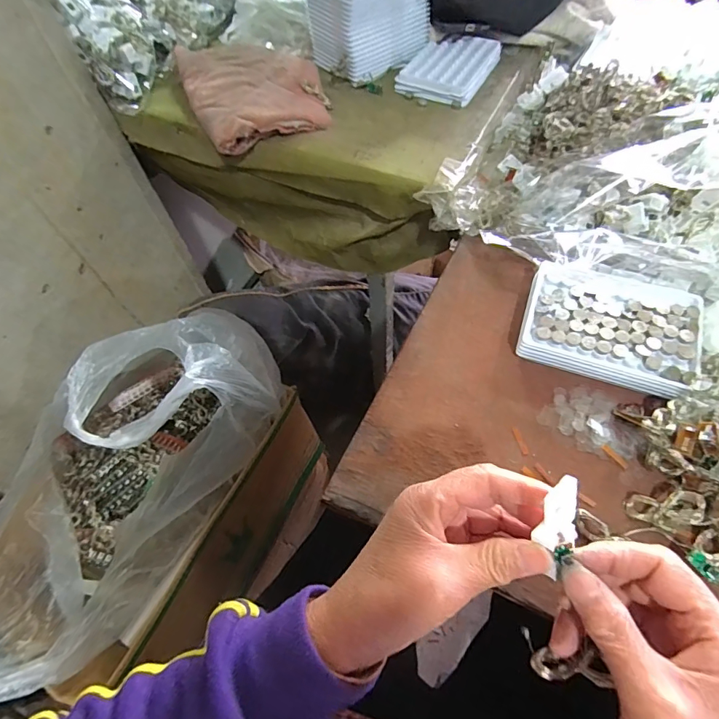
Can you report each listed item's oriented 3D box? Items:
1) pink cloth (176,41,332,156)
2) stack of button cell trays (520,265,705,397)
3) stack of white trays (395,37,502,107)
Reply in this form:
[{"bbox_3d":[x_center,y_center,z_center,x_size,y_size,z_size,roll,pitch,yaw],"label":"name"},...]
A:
[{"bbox_3d":[-0.133,-0.335,0.523,0.144,0.027,0.221,-24,60,-10],"label":"pink cloth"},{"bbox_3d":[0.209,-0.032,0.366,0.129,0.027,0.105,18,62,15],"label":"stack of button cell trays"},{"bbox_3d":[0.112,-0.360,0.537,0.089,0.016,0.125,25,64,18],"label":"stack of white trays"}]

